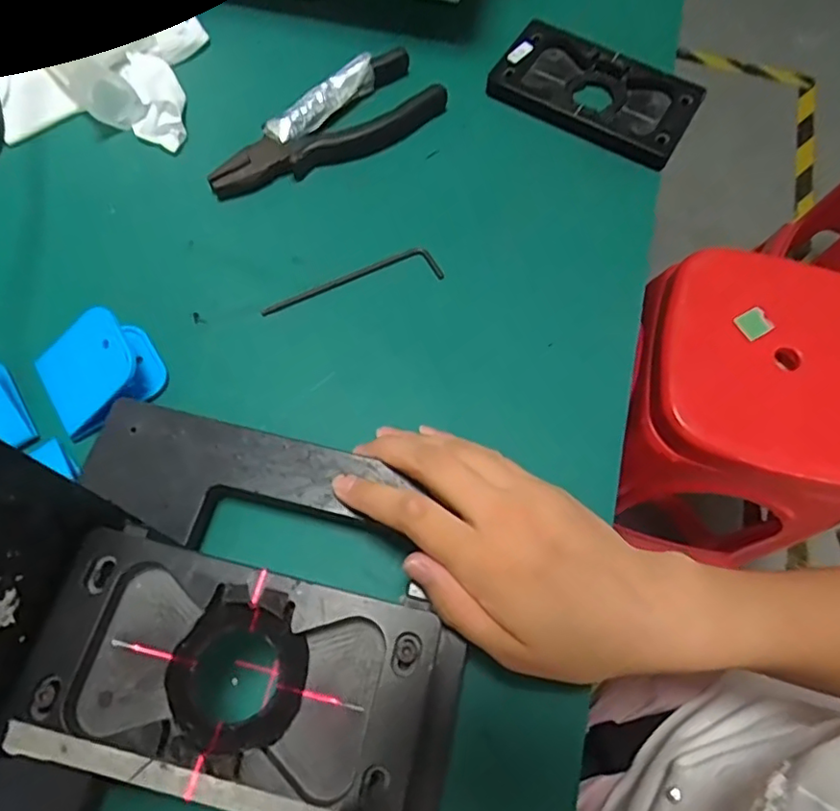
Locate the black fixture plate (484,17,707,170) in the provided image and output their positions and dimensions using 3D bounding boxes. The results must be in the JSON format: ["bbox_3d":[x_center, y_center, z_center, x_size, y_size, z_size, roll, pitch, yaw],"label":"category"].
[{"bbox_3d":[0.114,-0.206,0.387,0.128,0.016,0.072,33,70,10],"label":"black fixture plate"}]

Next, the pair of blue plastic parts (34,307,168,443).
[{"bbox_3d":[-0.161,-0.017,0.296,0.054,0.027,0.045,-33,73,-14],"label":"pair of blue plastic parts"}]

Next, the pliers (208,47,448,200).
[{"bbox_3d":[-0.060,-0.175,0.368,0.154,0.014,0.053,-34,74,-15],"label":"pliers"}]

